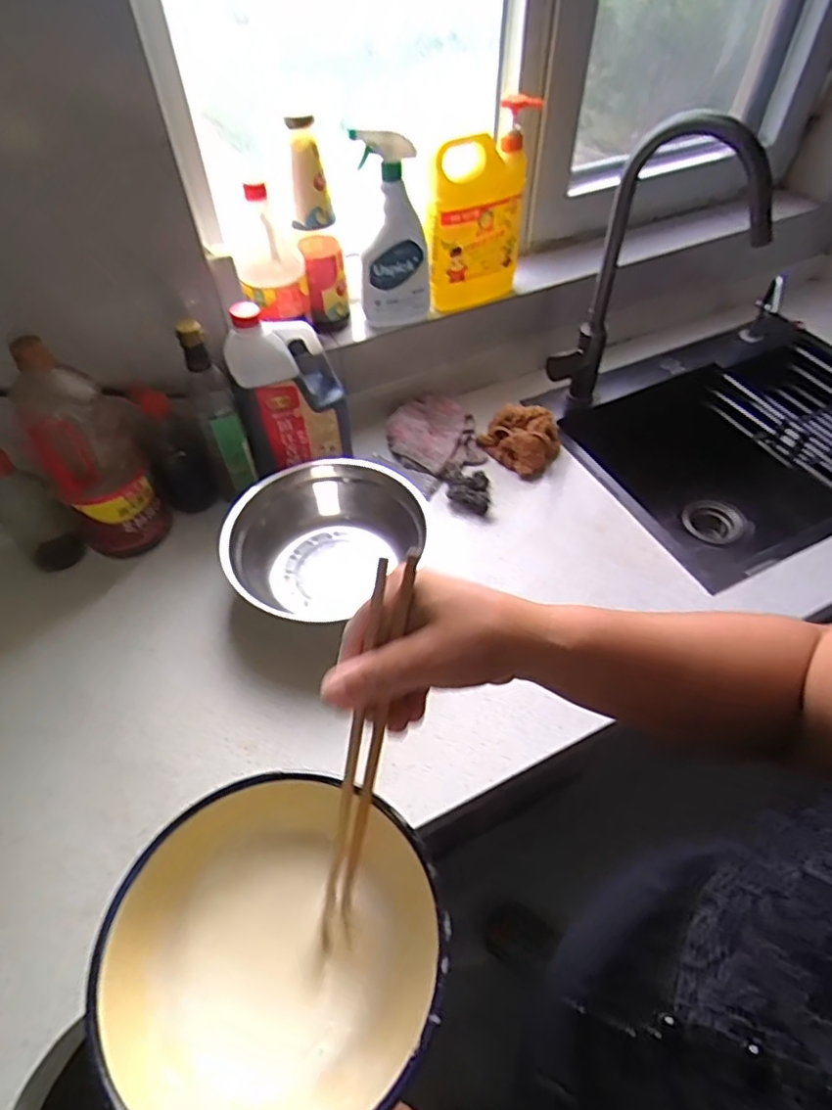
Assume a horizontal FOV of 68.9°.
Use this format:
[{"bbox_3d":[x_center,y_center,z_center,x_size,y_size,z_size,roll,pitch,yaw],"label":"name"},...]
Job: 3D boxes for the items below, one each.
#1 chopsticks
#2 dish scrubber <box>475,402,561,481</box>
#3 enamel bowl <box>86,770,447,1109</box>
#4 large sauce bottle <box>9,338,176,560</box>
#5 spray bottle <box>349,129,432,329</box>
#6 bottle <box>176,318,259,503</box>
[{"bbox_3d":[-0.028,0.114,0.342,0.020,0.238,0.019,11,10,10],"label":"chopsticks"},{"bbox_3d":[0.165,-0.191,0.945,0.114,0.060,0.099,37,61,26],"label":"dish scrubber"},{"bbox_3d":[-0.081,0.208,0.333,0.186,0.059,0.162,3,51,4],"label":"enamel bowl"},{"bbox_3d":[-0.395,-0.122,0.755,0.122,0.297,0.091,-24,54,-17],"label":"large sauce bottle"},{"bbox_3d":[-0.034,-0.446,0.849,0.100,0.246,0.048,0,52,1],"label":"spray bottle"},{"bbox_3d":[-0.269,-0.190,0.815,0.057,0.248,0.066,-19,53,-14],"label":"bottle"}]

